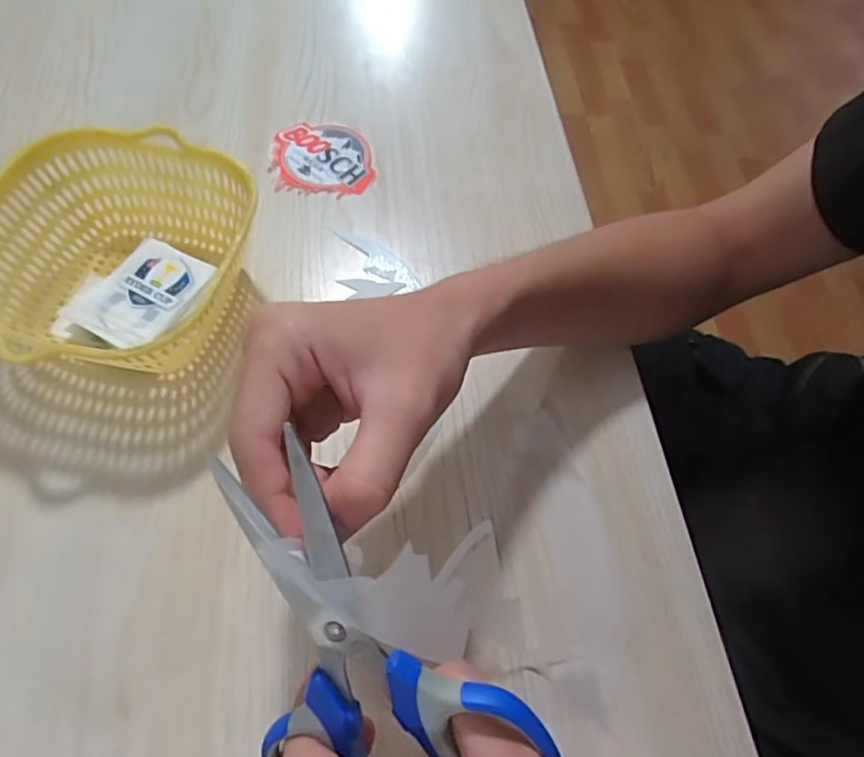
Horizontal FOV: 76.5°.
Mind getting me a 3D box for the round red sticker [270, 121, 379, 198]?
[{"bbox_3d":[-0.093,-0.188,0.468,0.087,0.005,0.077,3,63,0],"label":"round red sticker"}]

